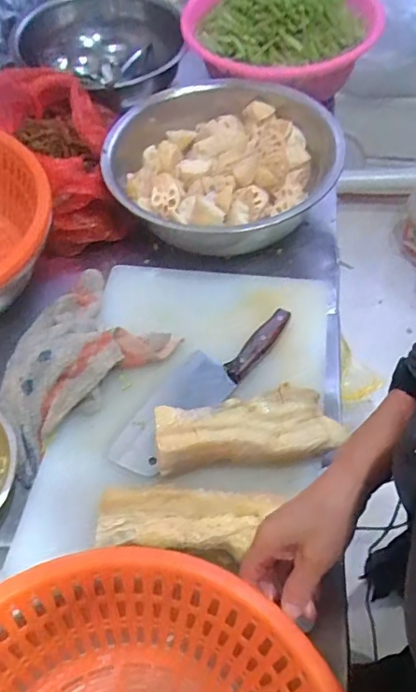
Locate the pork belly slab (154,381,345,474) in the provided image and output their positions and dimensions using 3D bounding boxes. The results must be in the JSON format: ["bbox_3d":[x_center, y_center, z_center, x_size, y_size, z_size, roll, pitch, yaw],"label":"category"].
[{"bbox_3d":[0.044,0.097,0.629,0.202,0.034,0.082,-8,54,-5],"label":"pork belly slab"}]

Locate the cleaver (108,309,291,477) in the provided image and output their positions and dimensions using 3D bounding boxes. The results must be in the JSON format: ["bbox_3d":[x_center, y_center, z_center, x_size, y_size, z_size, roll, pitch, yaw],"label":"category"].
[{"bbox_3d":[-0.006,0.043,0.689,0.073,0.027,0.283,34,61,23],"label":"cleaver"}]

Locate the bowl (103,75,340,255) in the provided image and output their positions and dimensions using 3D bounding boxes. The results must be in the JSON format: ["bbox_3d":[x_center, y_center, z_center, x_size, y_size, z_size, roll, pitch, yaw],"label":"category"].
[{"bbox_3d":[0.033,-0.284,0.880,0.337,0.127,0.351,0,54,1],"label":"bowl"}]

